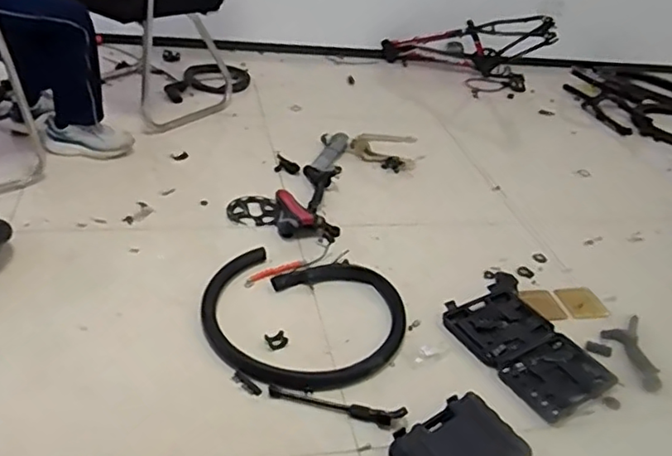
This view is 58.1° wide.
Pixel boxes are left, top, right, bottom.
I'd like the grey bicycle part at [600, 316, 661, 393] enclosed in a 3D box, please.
[{"bbox_3d":[0.729,0.312,1.501,0.098,0.051,0.213,7,34,-1],"label":"grey bicycle part"}]

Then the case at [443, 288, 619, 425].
[{"bbox_3d":[0.470,0.291,1.482,0.263,0.028,0.368,-17,41,-31],"label":"case"}]

